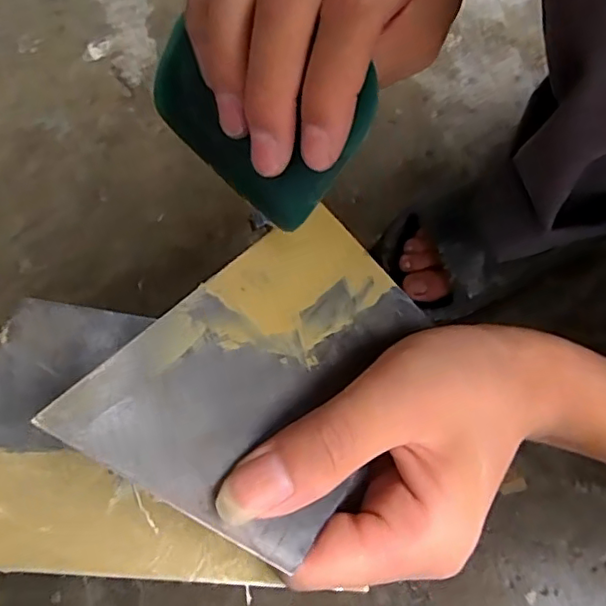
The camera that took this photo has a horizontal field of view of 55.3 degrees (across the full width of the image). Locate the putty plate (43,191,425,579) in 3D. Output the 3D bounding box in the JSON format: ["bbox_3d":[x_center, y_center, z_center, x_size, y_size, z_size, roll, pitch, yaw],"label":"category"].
[{"bbox_3d":[-0.004,0.018,0.184,0.074,0.004,0.126,46,48,-3],"label":"putty plate"}]

